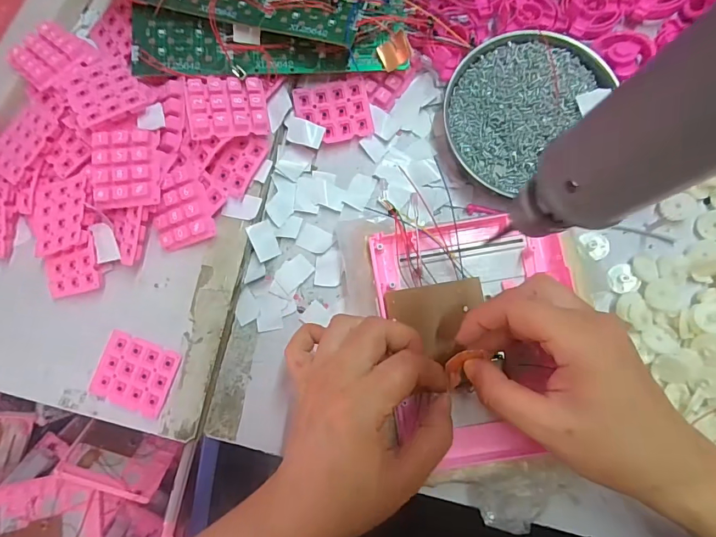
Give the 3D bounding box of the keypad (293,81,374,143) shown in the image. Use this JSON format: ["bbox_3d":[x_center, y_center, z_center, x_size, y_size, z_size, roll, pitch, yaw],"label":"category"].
[{"bbox_3d":[-0.020,-0.129,0.351,0.059,0.005,0.047,-10,83,2],"label":"keypad"}]

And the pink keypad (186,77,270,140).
[{"bbox_3d":[-0.099,-0.122,0.322,0.057,0.006,0.046,-9,84,-18],"label":"pink keypad"}]

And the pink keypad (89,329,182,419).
[{"bbox_3d":[-0.170,0.081,0.323,0.057,0.006,0.051,20,85,6],"label":"pink keypad"}]

